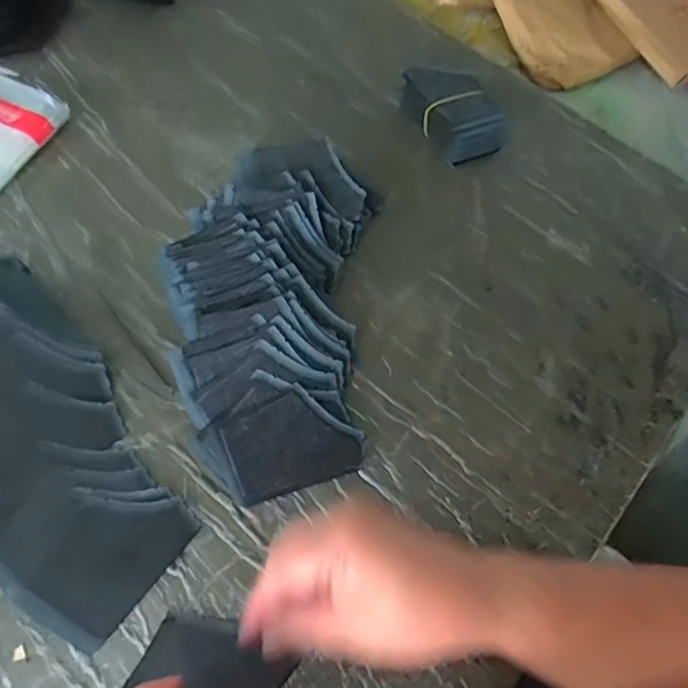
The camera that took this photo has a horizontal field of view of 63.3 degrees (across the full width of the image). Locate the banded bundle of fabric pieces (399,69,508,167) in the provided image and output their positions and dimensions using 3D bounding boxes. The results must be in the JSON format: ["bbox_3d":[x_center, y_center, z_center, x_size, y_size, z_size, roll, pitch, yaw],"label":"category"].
[{"bbox_3d":[0.120,-0.249,0.599,0.080,0.045,0.111,-26,65,-18],"label":"banded bundle of fabric pieces"}]

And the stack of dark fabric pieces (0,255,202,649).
[{"bbox_3d":[-0.224,0.055,0.394,0.119,0.058,0.289,-30,67,-20],"label":"stack of dark fabric pieces"}]

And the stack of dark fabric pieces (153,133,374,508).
[{"bbox_3d":[-0.063,-0.037,0.461,0.164,0.055,0.309,4,60,-2],"label":"stack of dark fabric pieces"}]

